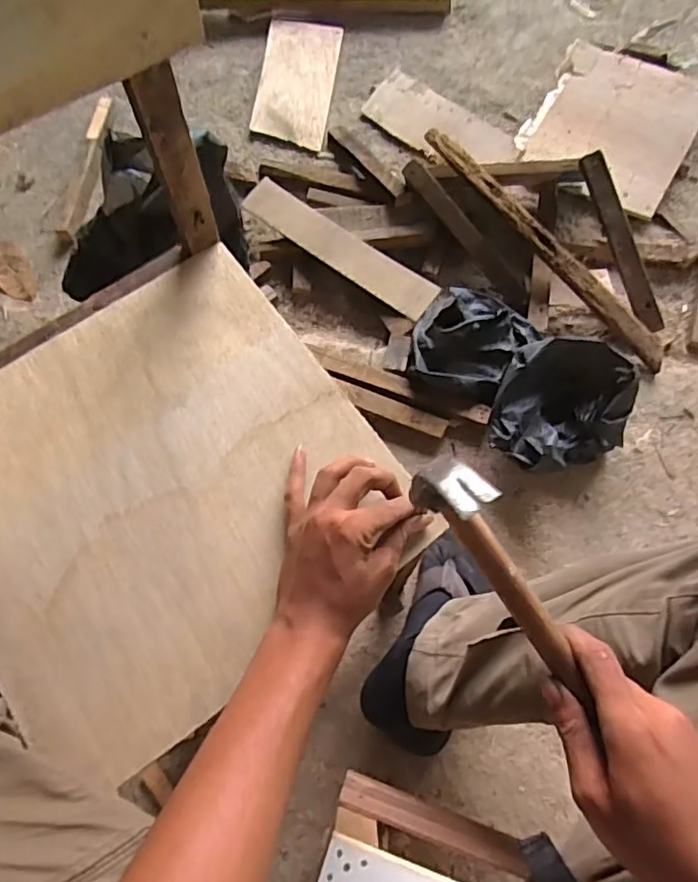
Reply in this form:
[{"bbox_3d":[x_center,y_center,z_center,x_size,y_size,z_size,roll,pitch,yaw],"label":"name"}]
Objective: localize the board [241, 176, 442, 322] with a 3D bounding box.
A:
[{"bbox_3d":[-0.016,-0.294,0.894,0.330,0.017,0.065,35,84,10],"label":"board"}]

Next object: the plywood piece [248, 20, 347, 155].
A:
[{"bbox_3d":[-0.092,-0.650,1.050,0.132,0.009,0.300,5,70,3],"label":"plywood piece"}]

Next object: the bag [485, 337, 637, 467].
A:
[{"bbox_3d":[0.277,-0.043,0.778,0.157,0.101,0.178,23,72,9],"label":"bag"}]

